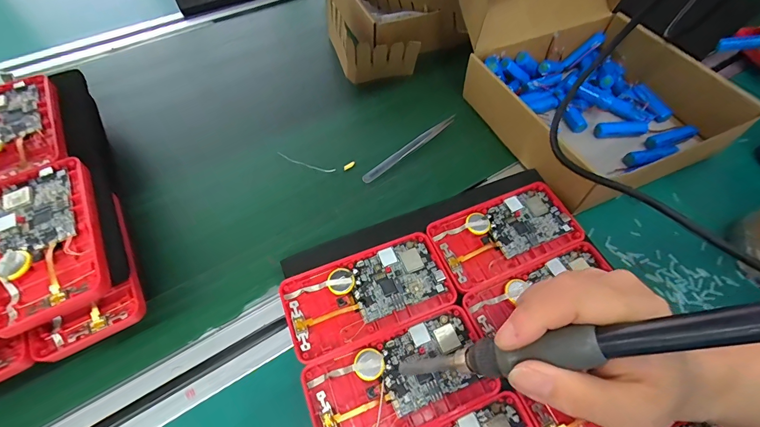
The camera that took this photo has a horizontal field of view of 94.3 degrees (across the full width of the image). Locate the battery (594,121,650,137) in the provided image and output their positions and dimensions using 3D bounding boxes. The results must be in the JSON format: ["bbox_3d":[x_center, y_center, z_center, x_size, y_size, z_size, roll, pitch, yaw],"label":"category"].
[{"bbox_3d":[0.253,-0.087,0.366,0.056,0.012,0.015,-4,59,-4],"label":"battery"}]

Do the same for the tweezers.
[{"bbox_3d":[0.032,-0.068,0.365,0.122,0.011,0.012,-36,66,-21],"label":"tweezers"}]

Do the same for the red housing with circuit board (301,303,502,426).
[{"bbox_3d":[0.013,0.110,0.235,0.118,0.010,0.063,-19,61,-13],"label":"red housing with circuit board"}]

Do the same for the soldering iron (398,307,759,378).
[{"bbox_3d":[0.091,0.058,0.151,0.196,0.016,0.015,-25,50,35],"label":"soldering iron"}]

